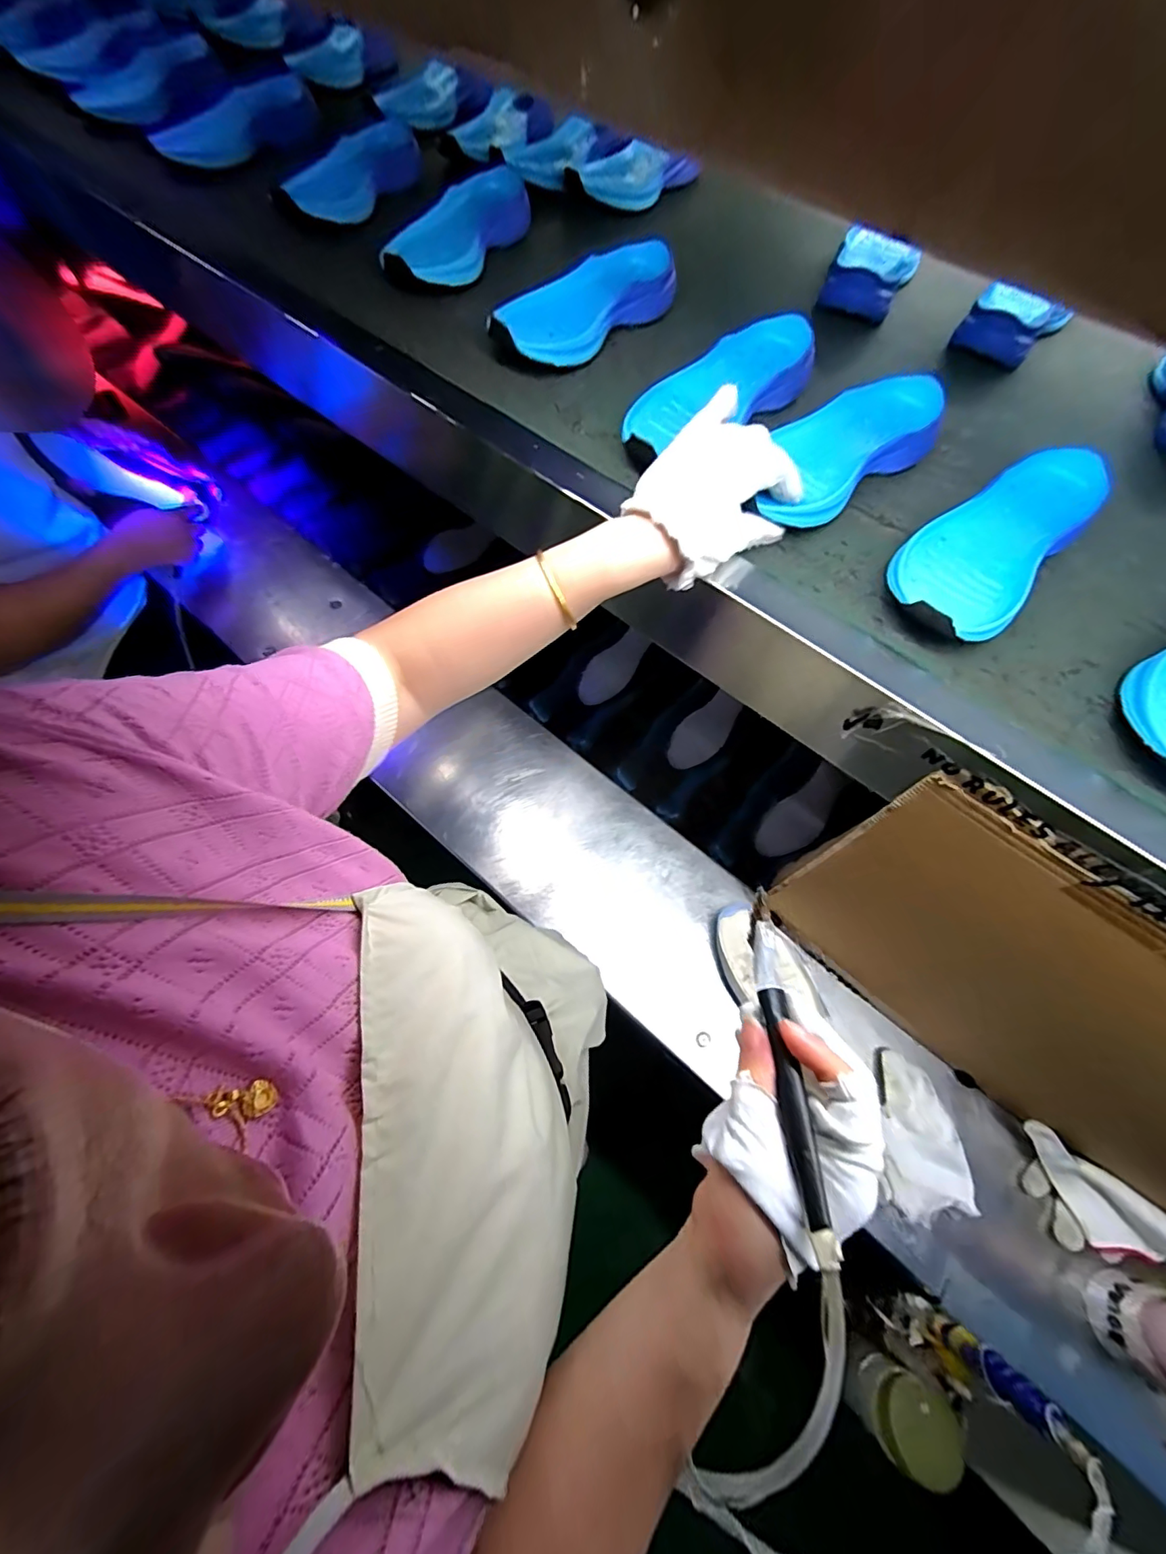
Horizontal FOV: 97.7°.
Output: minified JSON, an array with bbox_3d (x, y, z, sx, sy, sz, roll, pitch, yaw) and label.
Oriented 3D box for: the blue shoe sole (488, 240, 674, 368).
[{"bbox_3d":[0.000,-0.486,0.525,0.092,0.034,0.240,37,69,13],"label":"blue shoe sole"}]

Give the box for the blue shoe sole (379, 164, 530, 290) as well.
[{"bbox_3d":[-0.138,-0.617,0.576,0.088,0.030,0.245,22,64,5],"label":"blue shoe sole"}]

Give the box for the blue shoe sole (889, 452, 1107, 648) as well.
[{"bbox_3d":[0.322,-0.187,0.402,0.092,0.047,0.231,41,69,15],"label":"blue shoe sole"}]

